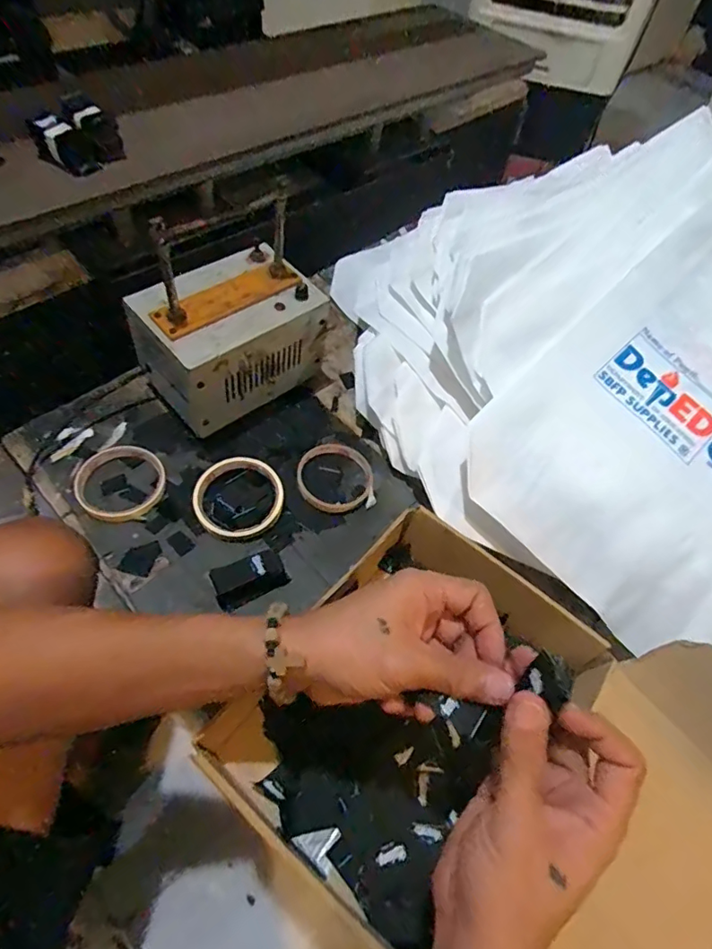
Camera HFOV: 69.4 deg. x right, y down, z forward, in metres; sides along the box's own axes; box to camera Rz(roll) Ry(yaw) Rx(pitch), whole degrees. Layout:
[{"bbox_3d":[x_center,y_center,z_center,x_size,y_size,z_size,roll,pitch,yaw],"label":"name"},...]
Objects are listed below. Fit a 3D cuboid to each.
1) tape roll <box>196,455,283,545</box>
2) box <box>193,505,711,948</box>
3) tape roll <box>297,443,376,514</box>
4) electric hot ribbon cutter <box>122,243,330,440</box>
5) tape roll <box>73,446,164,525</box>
[{"bbox_3d":[-0.119,0.023,0.528,0.089,0.018,0.090,2,57,-4],"label":"tape roll"},{"bbox_3d":[0.149,0.254,0.391,0.472,0.107,0.319,39,62,19],"label":"box"},{"bbox_3d":[-0.023,0.002,0.561,0.081,0.008,0.084,2,57,-4],"label":"tape roll"},{"bbox_3d":[-0.136,-0.145,0.566,0.179,0.132,0.114,-35,66,-24],"label":"electric hot ribbon cutter"},{"bbox_3d":[-0.238,0.010,0.526,0.083,0.019,0.084,2,57,-4],"label":"tape roll"}]

